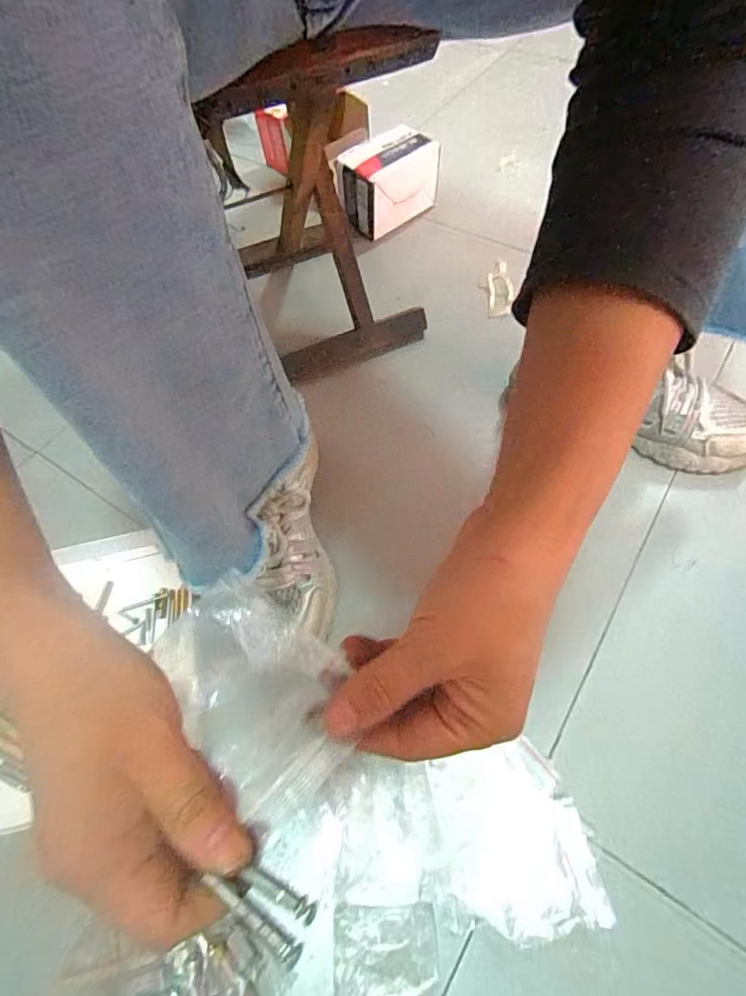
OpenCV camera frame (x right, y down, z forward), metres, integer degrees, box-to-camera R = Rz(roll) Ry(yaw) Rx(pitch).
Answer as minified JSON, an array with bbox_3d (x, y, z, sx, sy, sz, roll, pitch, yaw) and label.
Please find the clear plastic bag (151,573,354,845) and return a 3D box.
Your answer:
[{"bbox_3d":[-0.050,0.077,0.205,0.060,0.009,0.093,-41,66,-19],"label":"clear plastic bag"}]

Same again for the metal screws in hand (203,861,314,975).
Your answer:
[{"bbox_3d":[-0.036,0.128,0.156,0.037,0.004,0.015,18,62,25],"label":"metal screws in hand"}]

